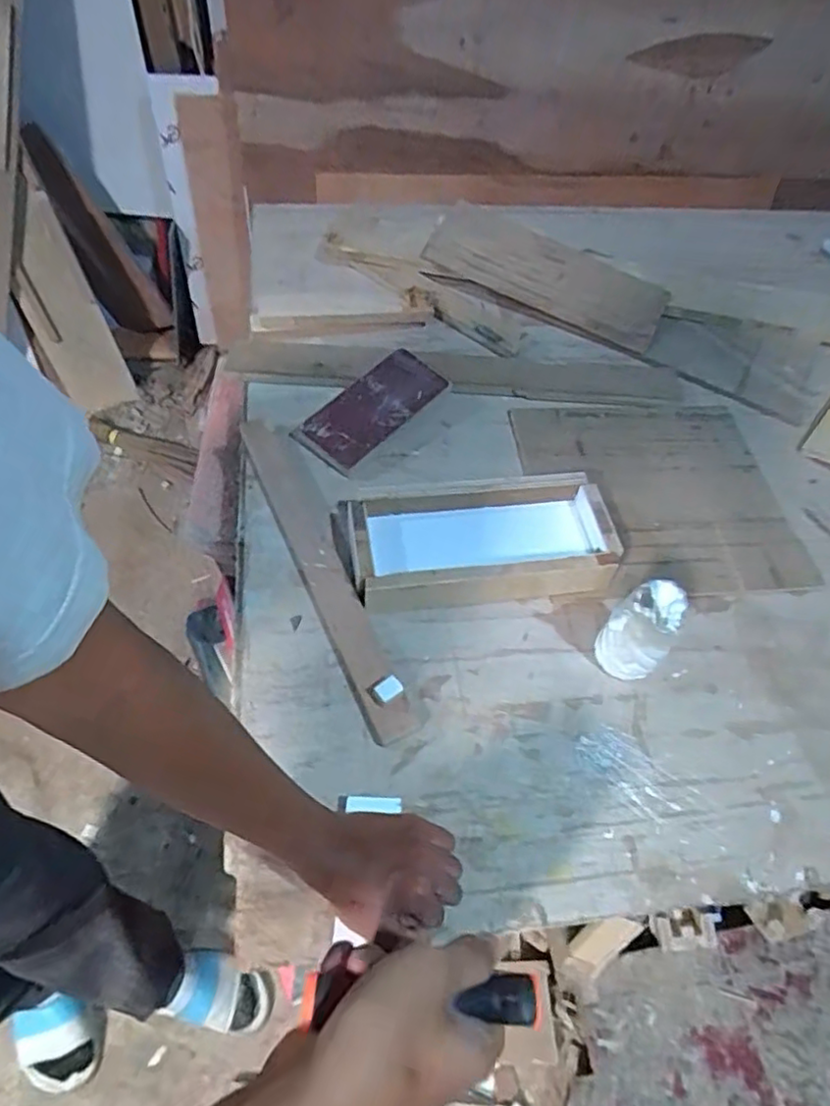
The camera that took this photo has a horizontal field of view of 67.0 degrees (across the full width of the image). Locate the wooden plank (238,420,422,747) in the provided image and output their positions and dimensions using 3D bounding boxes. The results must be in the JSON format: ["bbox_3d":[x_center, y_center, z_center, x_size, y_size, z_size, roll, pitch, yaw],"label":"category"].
[{"bbox_3d":[-0.103,0.007,0.694,0.054,0.022,0.431,-23,60,-11],"label":"wooden plank"}]

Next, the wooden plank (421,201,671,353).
[{"bbox_3d":[0.207,-0.444,0.981,0.375,0.031,0.157,27,68,6],"label":"wooden plank"}]

